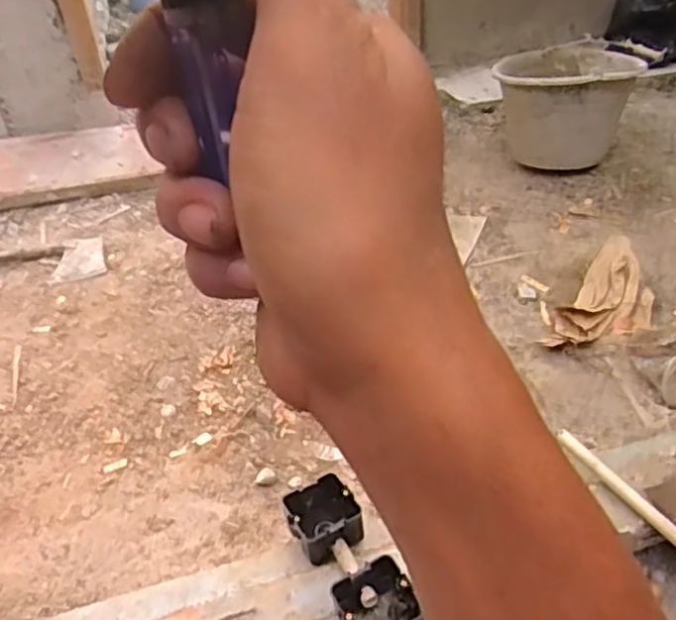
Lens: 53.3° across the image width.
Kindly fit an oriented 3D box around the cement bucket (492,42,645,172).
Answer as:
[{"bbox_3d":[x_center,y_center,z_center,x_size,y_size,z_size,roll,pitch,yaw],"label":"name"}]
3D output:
[{"bbox_3d":[0.482,-0.441,1.469,0.266,0.225,0.272,-3,39,2],"label":"cement bucket"}]

